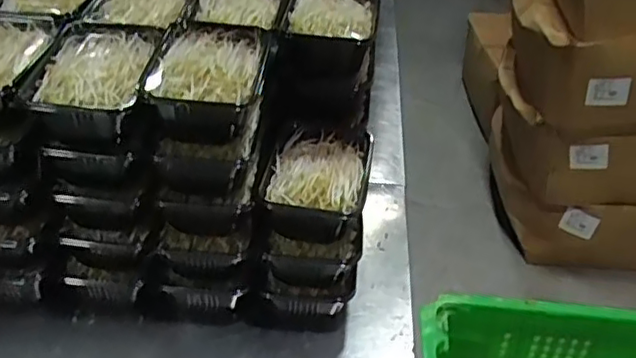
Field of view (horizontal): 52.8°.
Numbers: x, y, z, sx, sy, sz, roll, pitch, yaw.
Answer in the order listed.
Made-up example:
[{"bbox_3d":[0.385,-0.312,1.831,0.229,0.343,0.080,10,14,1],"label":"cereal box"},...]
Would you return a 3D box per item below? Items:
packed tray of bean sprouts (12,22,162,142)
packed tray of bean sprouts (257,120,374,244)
[{"bbox_3d":[-0.245,-0.110,0.717,0.117,0.061,0.184,2,36,-1],"label":"packed tray of bean sprouts"},{"bbox_3d":[-0.001,0.003,0.777,0.120,0.060,0.169,8,36,6],"label":"packed tray of bean sprouts"}]

